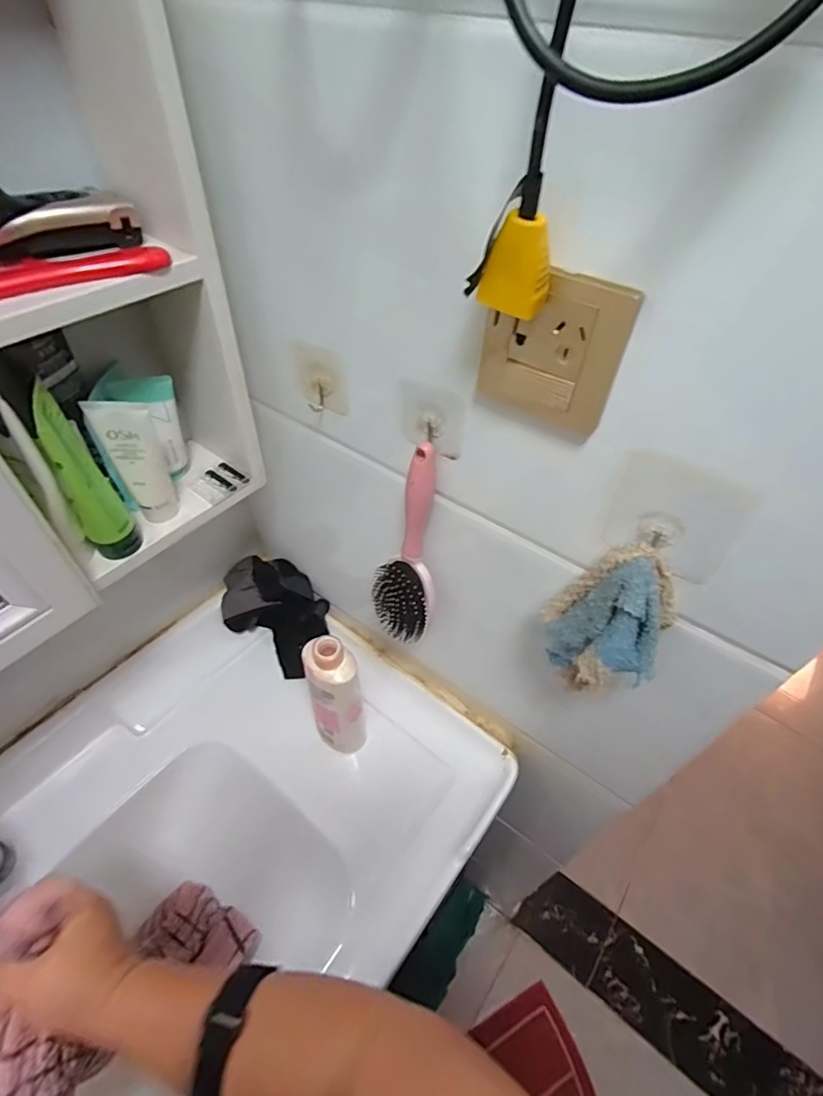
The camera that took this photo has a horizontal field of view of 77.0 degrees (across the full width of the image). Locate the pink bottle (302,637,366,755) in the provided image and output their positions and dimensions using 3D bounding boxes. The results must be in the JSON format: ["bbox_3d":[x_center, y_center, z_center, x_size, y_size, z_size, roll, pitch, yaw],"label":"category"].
[{"bbox_3d":[-0.085,0.171,0.584,0.052,0.186,0.054,2,48,-2],"label":"pink bottle"}]

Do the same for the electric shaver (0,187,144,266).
[{"bbox_3d":[-0.245,-0.221,0.345,0.111,0.049,0.034,-21,53,-21],"label":"electric shaver"}]

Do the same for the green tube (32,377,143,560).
[{"bbox_3d":[-0.264,-0.056,0.412,0.036,0.147,0.066,-29,56,-26],"label":"green tube"}]

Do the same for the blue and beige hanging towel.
[{"bbox_3d":[0.144,0.056,0.383,0.082,0.114,0.058,27,52,20],"label":"blue and beige hanging towel"}]

